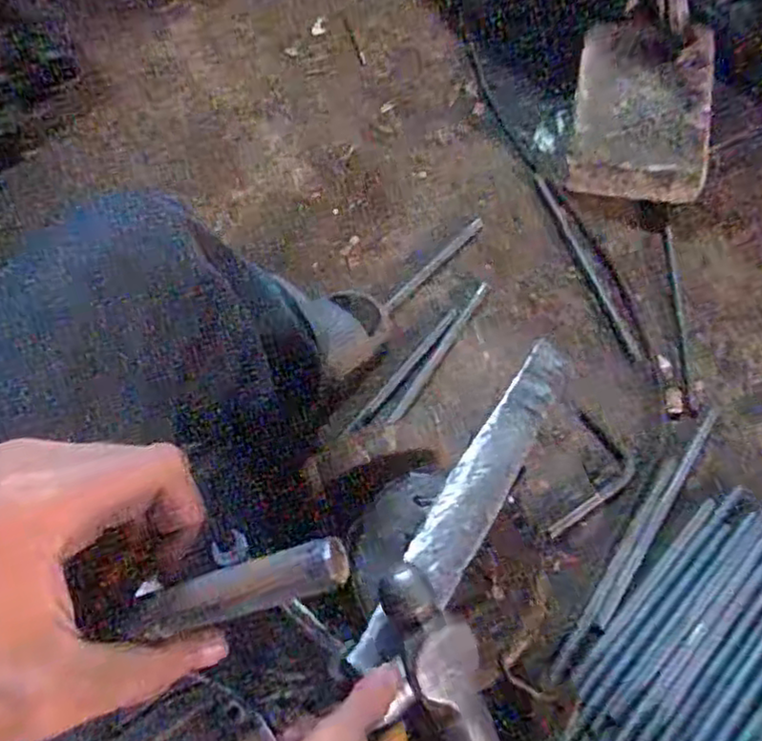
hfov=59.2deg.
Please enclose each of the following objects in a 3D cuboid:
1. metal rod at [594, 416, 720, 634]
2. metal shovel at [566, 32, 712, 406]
[{"bbox_3d":[0.358,0.179,0.855,0.019,0.007,0.332,31,70,16],"label":"metal rod"},{"bbox_3d":[0.411,-0.262,1.011,0.221,0.088,0.632,-3,77,1],"label":"metal shovel"}]

